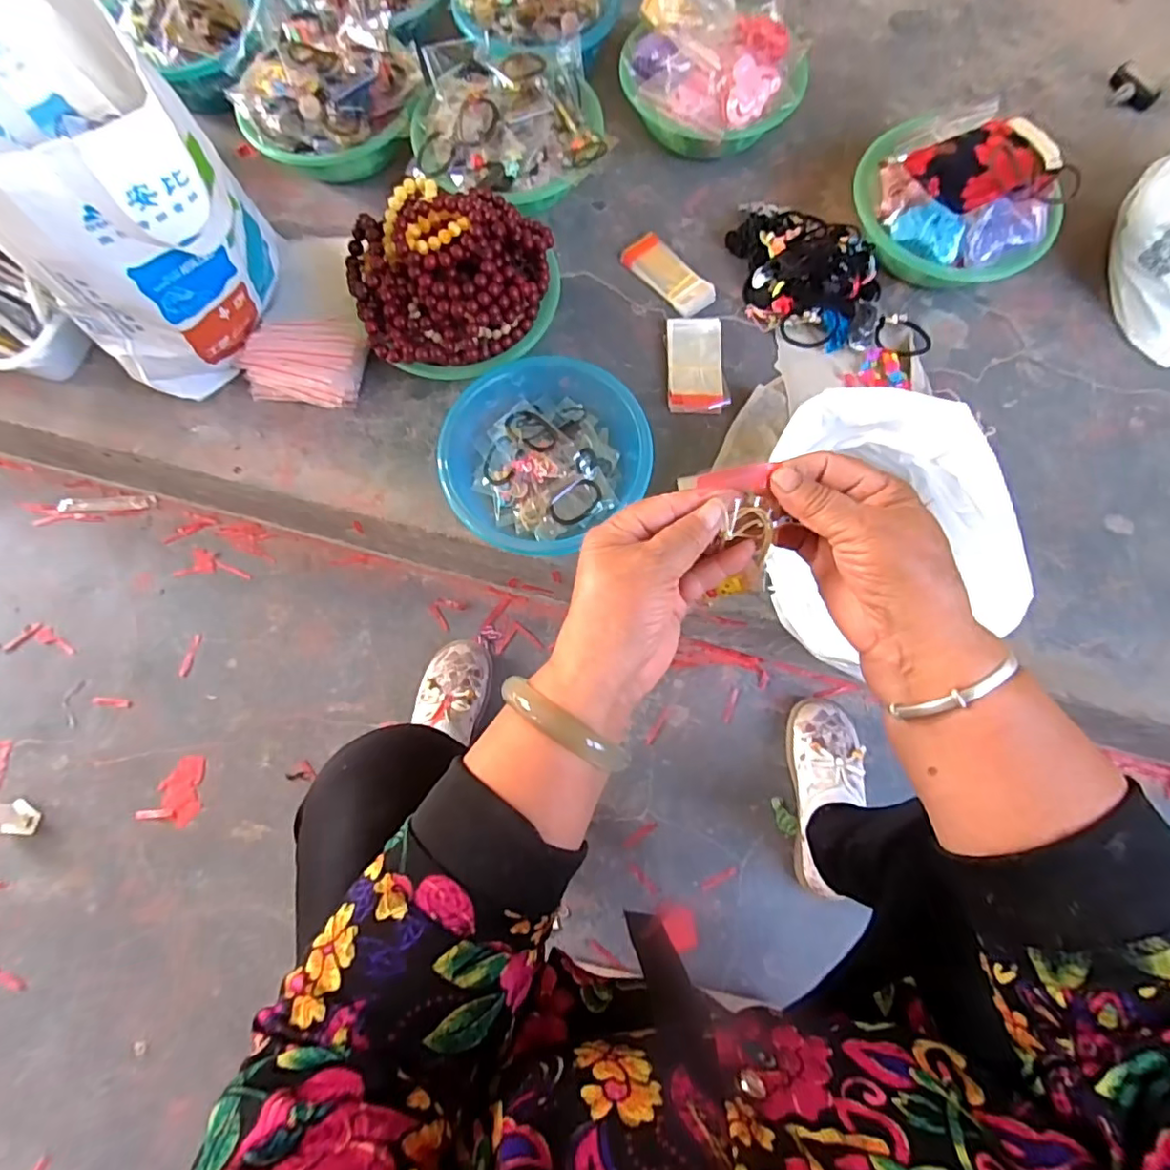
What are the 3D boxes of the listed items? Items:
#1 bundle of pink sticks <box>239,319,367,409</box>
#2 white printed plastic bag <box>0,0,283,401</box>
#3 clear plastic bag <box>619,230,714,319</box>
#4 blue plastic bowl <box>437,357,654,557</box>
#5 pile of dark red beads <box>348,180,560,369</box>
[{"bbox_3d":[-0.332,-0.265,0.689,0.143,0.073,0.090,12,76,4],"label":"bundle of pink sticks"},{"bbox_3d":[-0.465,-0.368,0.599,0.213,0.315,0.236,-27,77,-6],"label":"white printed plastic bag"},{"bbox_3d":[0.108,-0.405,0.757,0.058,0.015,0.132,-39,78,-9],"label":"clear plastic bag"},{"bbox_3d":[-0.052,-0.150,0.657,0.215,0.075,0.218,0,76,1],"label":"blue plastic bowl"},{"bbox_3d":[-0.146,-0.338,0.669,0.228,0.150,0.181,-13,76,-3],"label":"pile of dark red beads"}]

